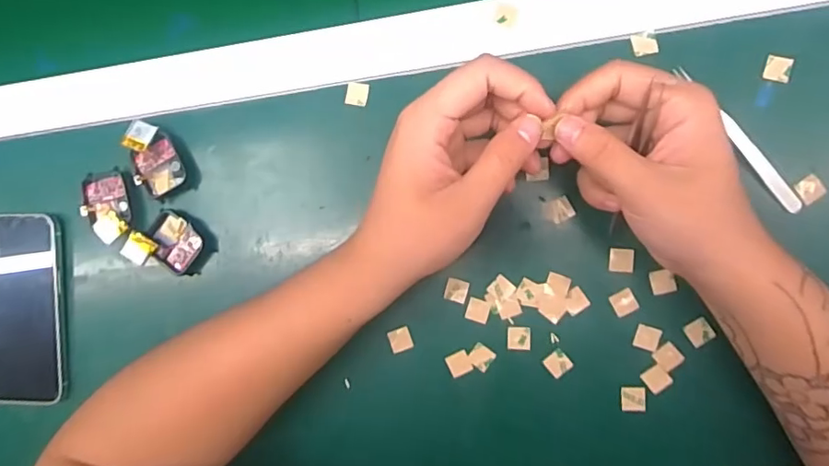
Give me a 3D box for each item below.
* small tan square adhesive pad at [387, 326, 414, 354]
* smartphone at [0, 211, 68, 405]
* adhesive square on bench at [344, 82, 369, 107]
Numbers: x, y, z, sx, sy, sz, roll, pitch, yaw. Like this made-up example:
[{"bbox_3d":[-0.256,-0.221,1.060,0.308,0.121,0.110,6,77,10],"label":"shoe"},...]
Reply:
[{"bbox_3d":[-0.010,0.077,0.378,0.016,0.004,0.017,-19,90,8],"label":"small tan square adhesive pad"},{"bbox_3d":[-0.308,0.060,0.411,0.072,0.010,0.147,-2,95,6],"label":"smartphone"},{"bbox_3d":[-0.041,-0.098,0.375,0.015,0.004,0.016,11,95,7],"label":"adhesive square on bench"}]

